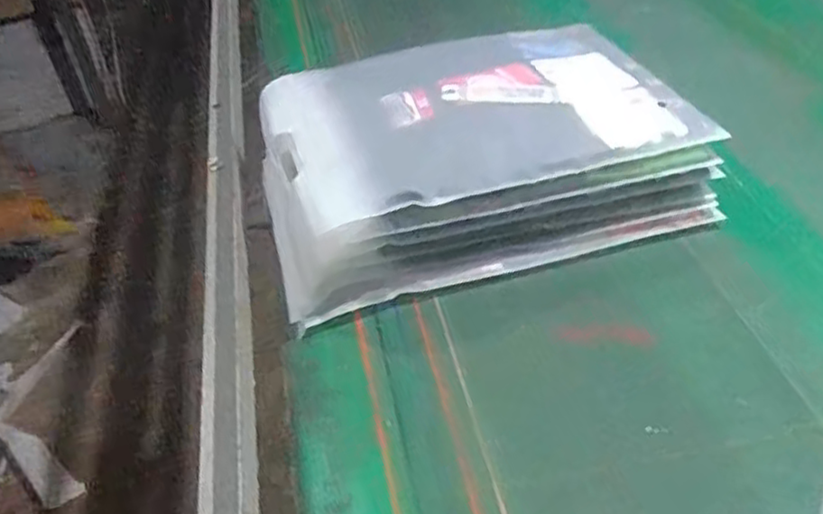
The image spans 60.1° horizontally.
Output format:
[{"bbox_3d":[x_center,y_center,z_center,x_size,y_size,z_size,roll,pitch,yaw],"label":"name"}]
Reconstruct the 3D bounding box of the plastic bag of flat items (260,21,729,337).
[{"bbox_3d":[0.051,-0.098,0.652,0.374,0.104,0.268,-12,42,-7],"label":"plastic bag of flat items"}]

